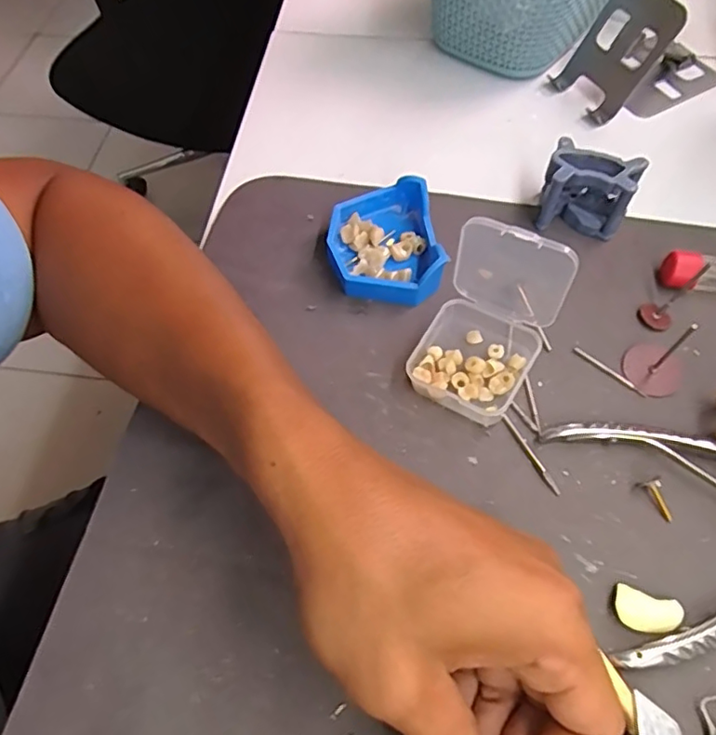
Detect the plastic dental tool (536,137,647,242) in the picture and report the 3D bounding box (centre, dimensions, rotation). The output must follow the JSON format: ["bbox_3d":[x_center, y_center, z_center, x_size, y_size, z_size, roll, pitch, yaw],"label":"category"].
[{"bbox_3d":[0.140,-0.105,0.348,0.049,0.041,0.039,21,62,13],"label":"plastic dental tool"}]

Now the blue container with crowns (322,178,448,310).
[{"bbox_3d":[0.015,-0.074,0.340,0.062,0.028,0.080,-8,60,-4],"label":"blue container with crowns"}]

